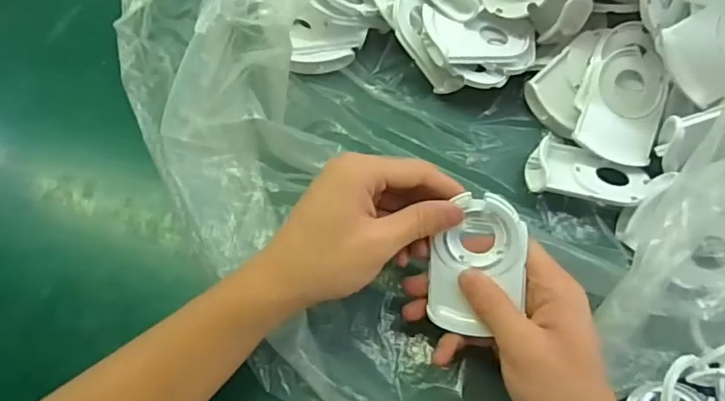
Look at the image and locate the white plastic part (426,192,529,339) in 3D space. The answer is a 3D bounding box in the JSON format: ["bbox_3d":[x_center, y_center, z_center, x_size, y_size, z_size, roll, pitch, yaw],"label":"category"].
[{"bbox_3d":[0.068,0.039,0.319,0.053,0.005,0.083,7,99,19],"label":"white plastic part"}]

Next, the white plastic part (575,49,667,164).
[{"bbox_3d":[0.189,-0.070,0.386,0.055,0.021,0.082,19,72,4],"label":"white plastic part"}]

